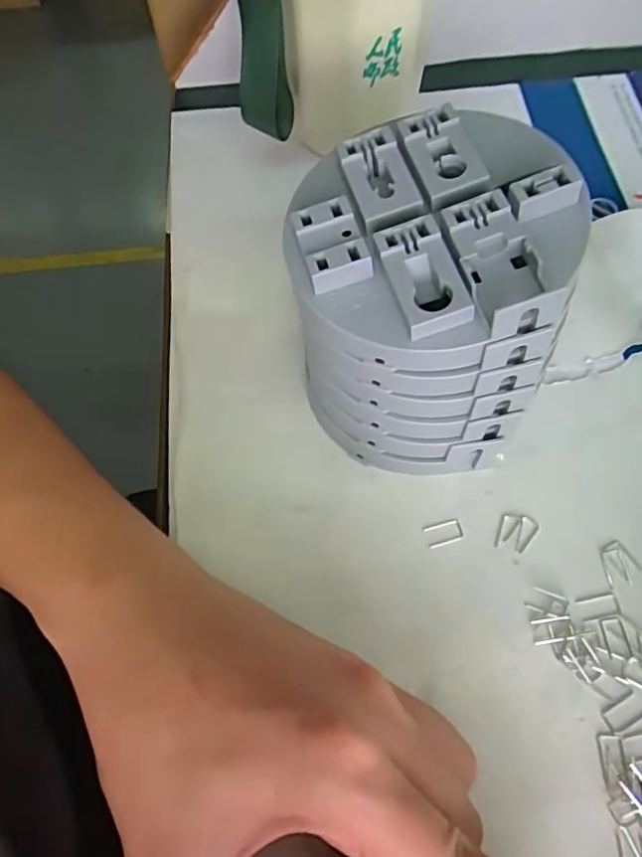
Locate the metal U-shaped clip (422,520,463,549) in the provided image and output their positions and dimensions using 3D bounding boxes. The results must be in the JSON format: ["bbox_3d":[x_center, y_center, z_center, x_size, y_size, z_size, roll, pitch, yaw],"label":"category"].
[{"bbox_3d":[0.052,0.044,0.250,0.016,0.004,0.010,-15,70,-6],"label":"metal U-shaped clip"}]

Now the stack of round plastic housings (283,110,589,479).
[{"bbox_3d":[0.042,-0.046,0.238,0.098,0.105,0.095,16,65,11],"label":"stack of round plastic housings"}]

